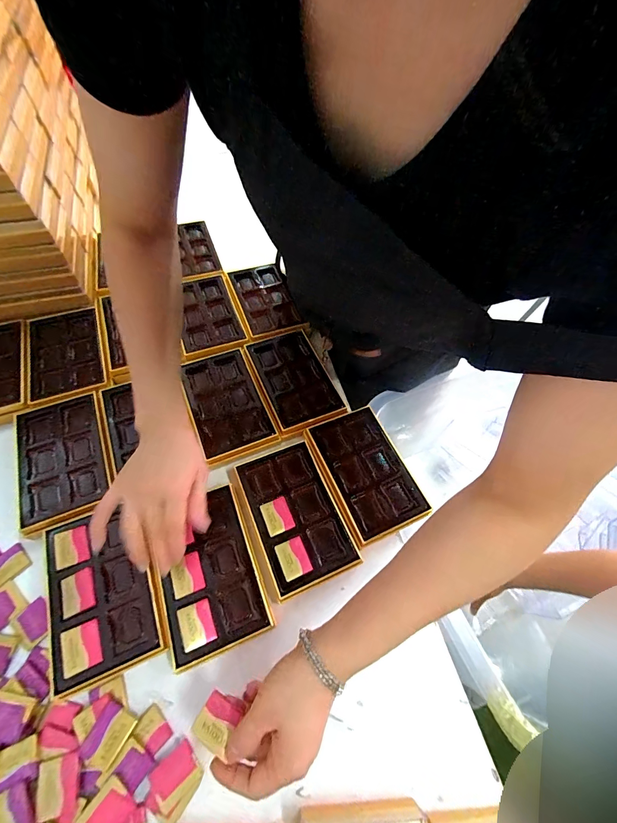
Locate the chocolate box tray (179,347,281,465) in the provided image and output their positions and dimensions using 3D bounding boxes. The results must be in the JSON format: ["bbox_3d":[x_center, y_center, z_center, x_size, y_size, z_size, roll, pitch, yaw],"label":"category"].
[{"bbox_3d":[-0.116,-0.013,0.481,0.103,0.013,0.165,-18,63,-13],"label":"chocolate box tray"}]

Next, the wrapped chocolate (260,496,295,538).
[{"bbox_3d":[-0.037,0.124,0.402,0.032,0.008,0.037,-18,63,-13],"label":"wrapped chocolate"}]

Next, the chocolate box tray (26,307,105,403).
[{"bbox_3d":[-0.365,-0.091,0.507,0.098,0.014,0.158,-19,63,-13],"label":"chocolate box tray"}]

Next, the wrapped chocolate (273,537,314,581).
[{"bbox_3d":[-0.017,0.164,0.379,0.032,0.006,0.039,-19,63,-13],"label":"wrapped chocolate"}]

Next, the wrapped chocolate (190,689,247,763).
[{"bbox_3d":[-0.078,0.264,0.290,0.031,0.007,0.036,27,62,12],"label":"wrapped chocolate"}]

